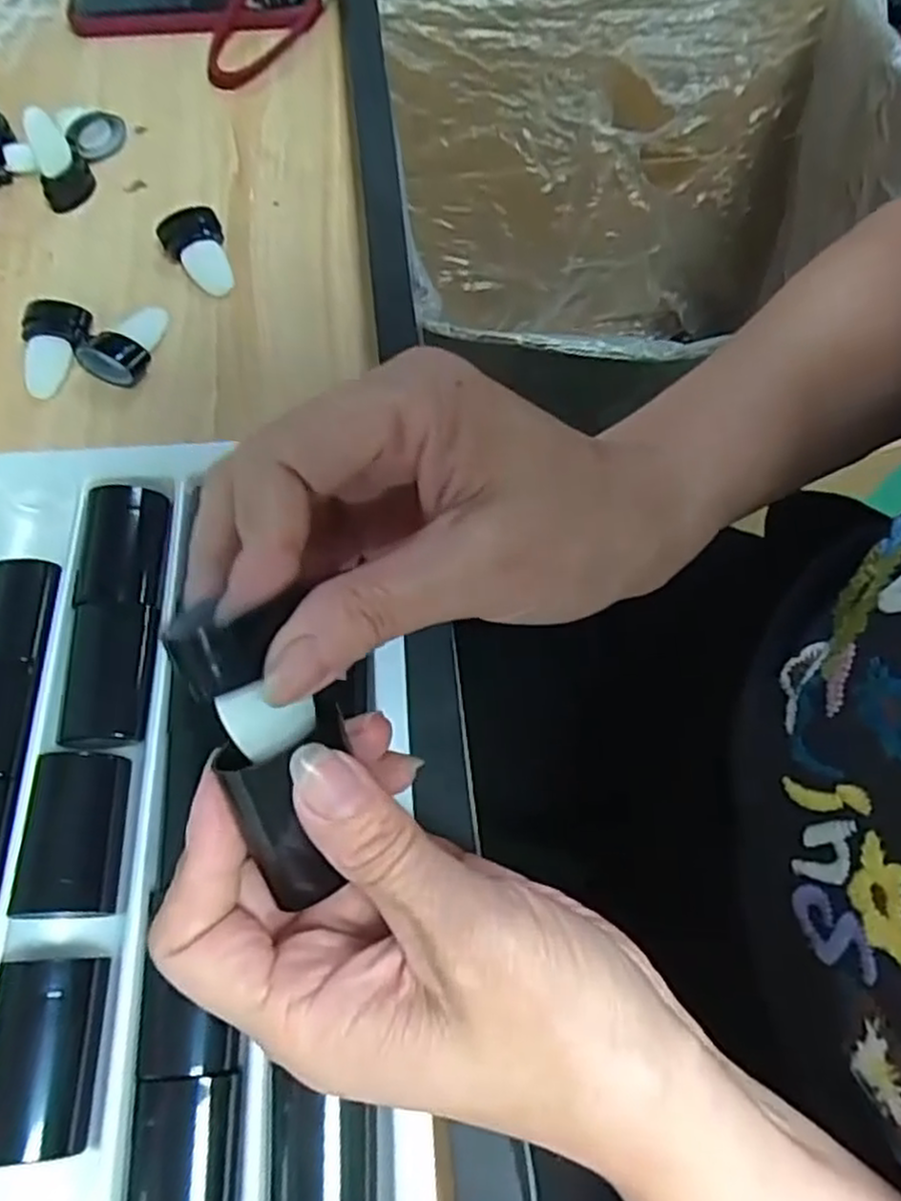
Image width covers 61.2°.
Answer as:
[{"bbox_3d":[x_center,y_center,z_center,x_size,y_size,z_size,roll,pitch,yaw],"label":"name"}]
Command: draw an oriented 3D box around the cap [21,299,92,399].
[{"bbox_3d":[-0.207,-0.131,0.395,0.035,0.020,0.046,0,65,-2],"label":"cap"}]

